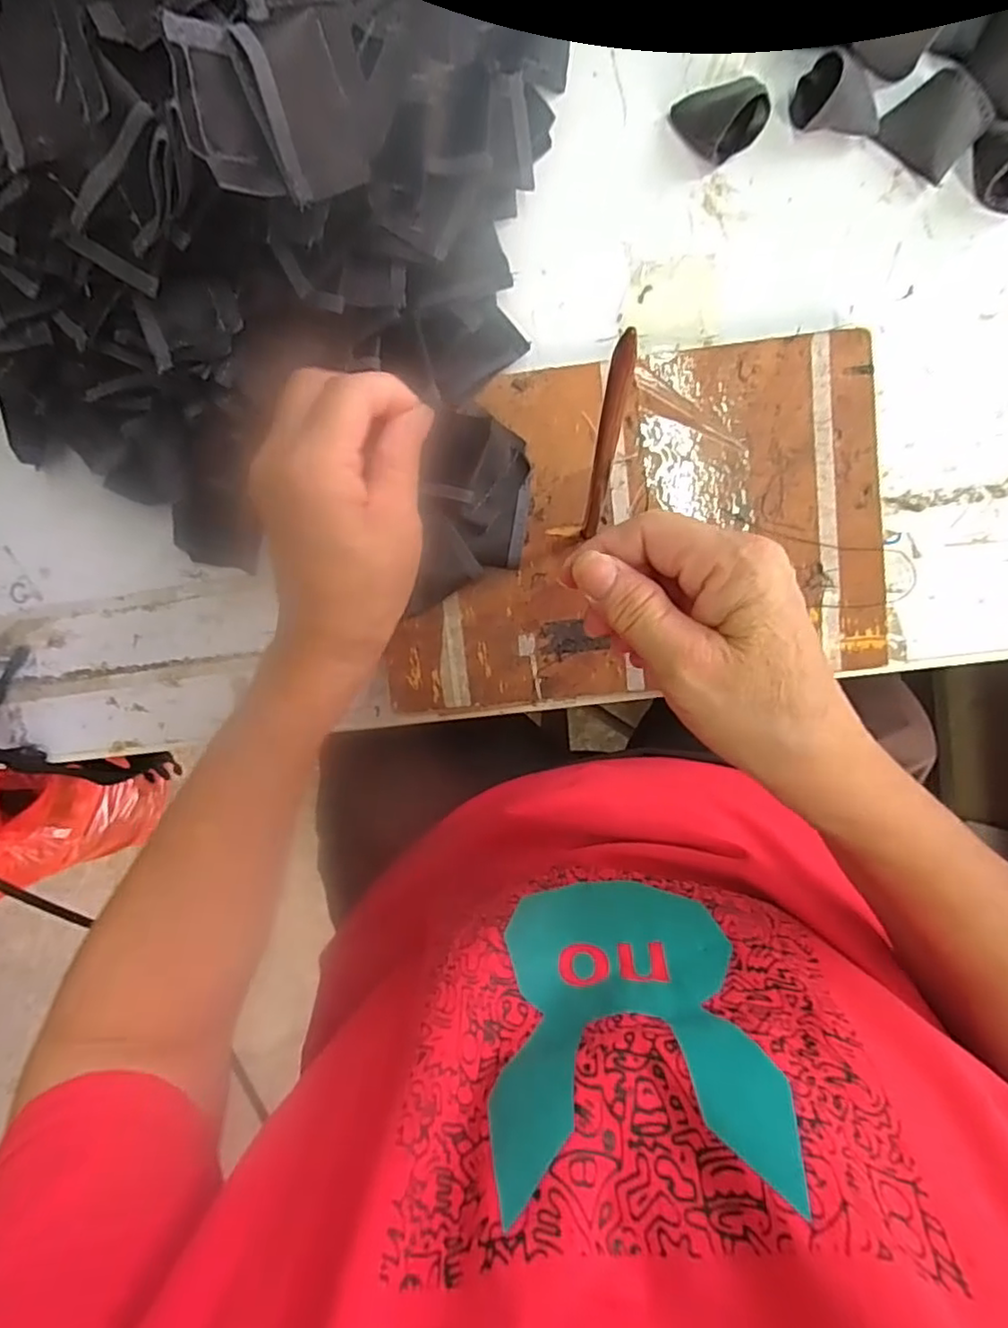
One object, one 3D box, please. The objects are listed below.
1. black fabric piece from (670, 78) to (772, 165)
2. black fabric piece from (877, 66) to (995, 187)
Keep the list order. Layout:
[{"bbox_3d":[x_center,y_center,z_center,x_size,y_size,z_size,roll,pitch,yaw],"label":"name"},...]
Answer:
[{"bbox_3d":[0.109,-0.280,0.324,0.034,0.030,0.040,-37,91,6],"label":"black fabric piece"},{"bbox_3d":[0.214,-0.267,0.318,0.040,0.021,0.035,41,96,0],"label":"black fabric piece"}]

